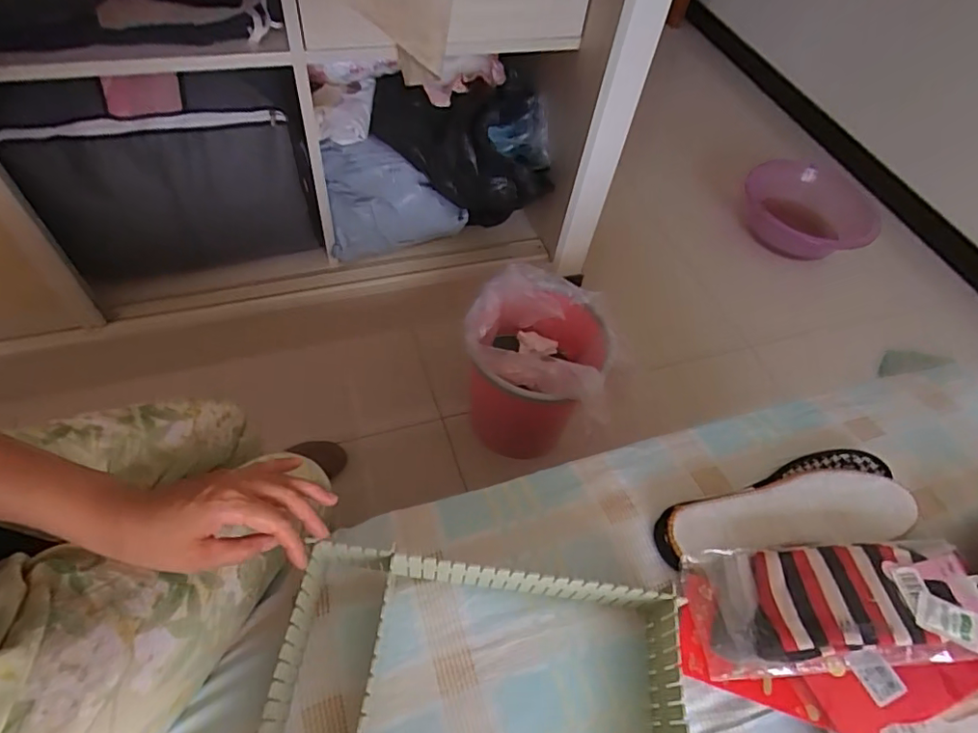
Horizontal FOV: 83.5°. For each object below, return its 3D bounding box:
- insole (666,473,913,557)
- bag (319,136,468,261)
[{"bbox_3d":[0.301,0.148,0.541,0.243,0.007,0.075,-10,51,-7],"label":"insole"},{"bbox_3d":[-0.190,-0.335,1.157,0.285,0.214,0.117,-6,57,-11],"label":"bag"}]

